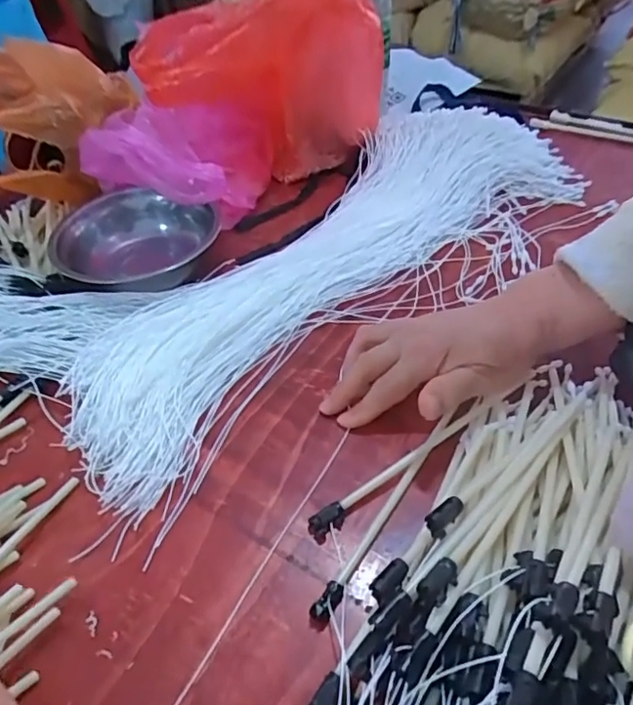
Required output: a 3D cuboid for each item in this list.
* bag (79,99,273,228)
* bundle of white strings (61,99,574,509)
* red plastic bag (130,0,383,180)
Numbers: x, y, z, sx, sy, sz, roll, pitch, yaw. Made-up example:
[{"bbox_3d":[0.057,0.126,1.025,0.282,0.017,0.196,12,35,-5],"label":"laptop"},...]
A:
[{"bbox_3d":[-0.127,-0.205,0.590,0.135,0.109,0.237,17,29,20],"label":"bag"},{"bbox_3d":[0.018,-0.110,0.545,0.594,0.030,0.218,-35,53,-25],"label":"bundle of white strings"},{"bbox_3d":[-0.058,-0.311,0.597,0.259,0.198,0.125,-22,49,-15],"label":"red plastic bag"}]

